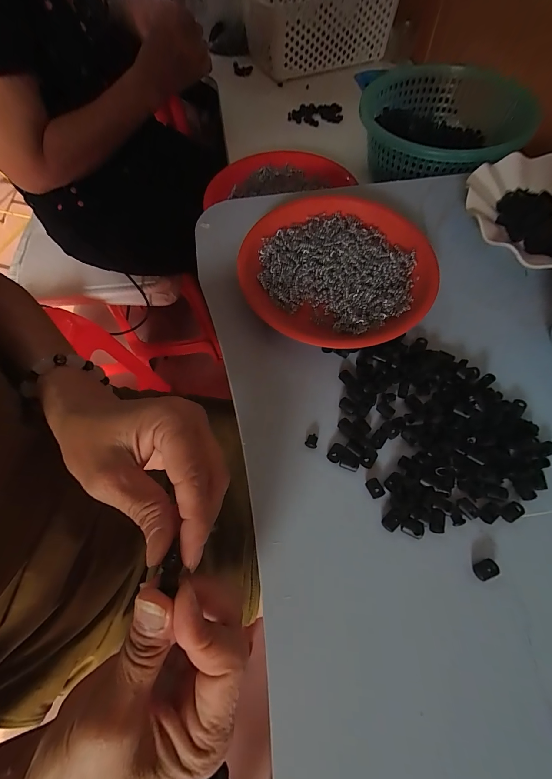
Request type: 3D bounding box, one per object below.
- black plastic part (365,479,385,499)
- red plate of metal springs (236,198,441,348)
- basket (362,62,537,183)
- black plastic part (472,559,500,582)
[{"bbox_3d":[0.079,0.078,0.254,0.011,0.004,0.015,-27,66,-11],"label":"black plastic part"},{"bbox_3d":[0.061,-0.119,0.326,0.192,0.023,0.178,-1,64,2],"label":"red plate of metal springs"},{"bbox_3d":[0.249,-0.373,0.476,0.219,0.087,0.233,0,64,3],"label":"basket"},{"bbox_3d":[0.150,0.128,0.228,0.016,0.006,0.011,-22,65,-8],"label":"black plastic part"}]

